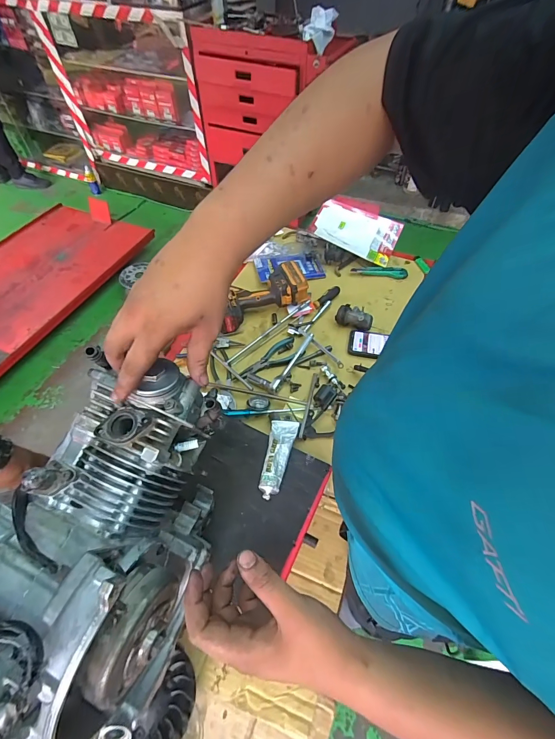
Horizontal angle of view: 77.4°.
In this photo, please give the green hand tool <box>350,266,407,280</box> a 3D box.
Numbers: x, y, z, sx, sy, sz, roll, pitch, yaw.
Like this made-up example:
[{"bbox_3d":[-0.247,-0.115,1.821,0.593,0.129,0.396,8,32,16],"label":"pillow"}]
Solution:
[{"bbox_3d":[0.314,-0.300,1.067,0.170,0.013,0.039,4,54,2],"label":"green hand tool"}]

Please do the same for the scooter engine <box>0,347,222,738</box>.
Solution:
[{"bbox_3d":[-0.179,0.169,0.366,0.200,0.202,0.297,22,58,15],"label":"scooter engine"}]

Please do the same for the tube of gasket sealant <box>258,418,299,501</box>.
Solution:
[{"bbox_3d":[-0.001,0.134,0.543,0.040,0.020,0.131,13,55,8],"label":"tube of gasket sealant"}]

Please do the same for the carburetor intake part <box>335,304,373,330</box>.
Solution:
[{"bbox_3d":[0.208,-0.143,0.935,0.097,0.049,0.059,18,56,12],"label":"carburetor intake part"}]

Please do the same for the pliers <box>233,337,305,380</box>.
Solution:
[{"bbox_3d":[-0.023,-0.020,0.857,0.187,0.012,0.066,-29,59,-20],"label":"pliers"}]

